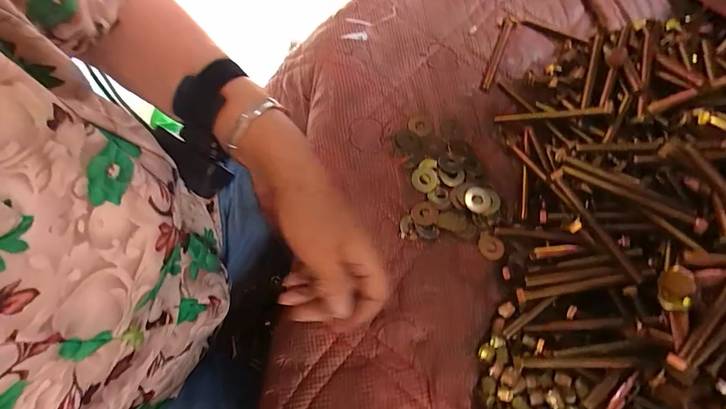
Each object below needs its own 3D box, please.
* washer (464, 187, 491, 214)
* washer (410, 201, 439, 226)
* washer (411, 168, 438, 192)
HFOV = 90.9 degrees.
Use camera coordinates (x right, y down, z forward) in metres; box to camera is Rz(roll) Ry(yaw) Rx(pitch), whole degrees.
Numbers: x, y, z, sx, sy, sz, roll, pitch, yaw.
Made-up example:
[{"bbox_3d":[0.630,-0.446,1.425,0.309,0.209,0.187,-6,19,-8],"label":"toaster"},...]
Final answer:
[{"bbox_3d":[0.108,-0.005,0.334,0.025,0.004,0.024,4,66,-3],"label":"washer"},{"bbox_3d":[0.058,0.008,0.332,0.025,0.004,0.022,10,66,0],"label":"washer"},{"bbox_3d":[0.059,-0.024,0.341,0.024,0.006,0.023,2,66,-4],"label":"washer"}]

